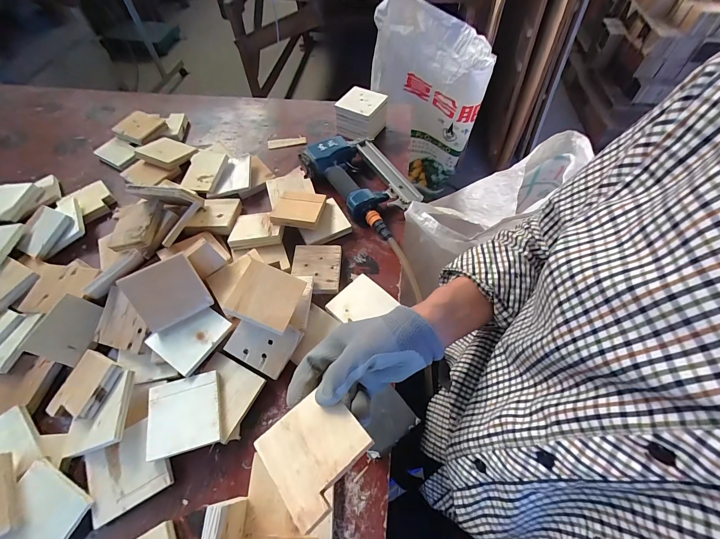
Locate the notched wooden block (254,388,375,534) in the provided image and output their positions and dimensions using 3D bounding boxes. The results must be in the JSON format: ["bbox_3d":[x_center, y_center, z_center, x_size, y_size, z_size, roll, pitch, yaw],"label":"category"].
[{"bbox_3d":[-0.040,0.161,0.289,0.084,0.013,0.085,-38,65,-18],"label":"notched wooden block"}]

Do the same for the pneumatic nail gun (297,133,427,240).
[{"bbox_3d":[0.017,-0.187,0.657,0.170,0.070,0.256,-39,64,-22],"label":"pneumatic nail gun"}]

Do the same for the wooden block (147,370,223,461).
[{"bbox_3d":[-0.230,0.190,0.424,0.087,0.018,0.091,-14,58,-8],"label":"wooden block"}]

